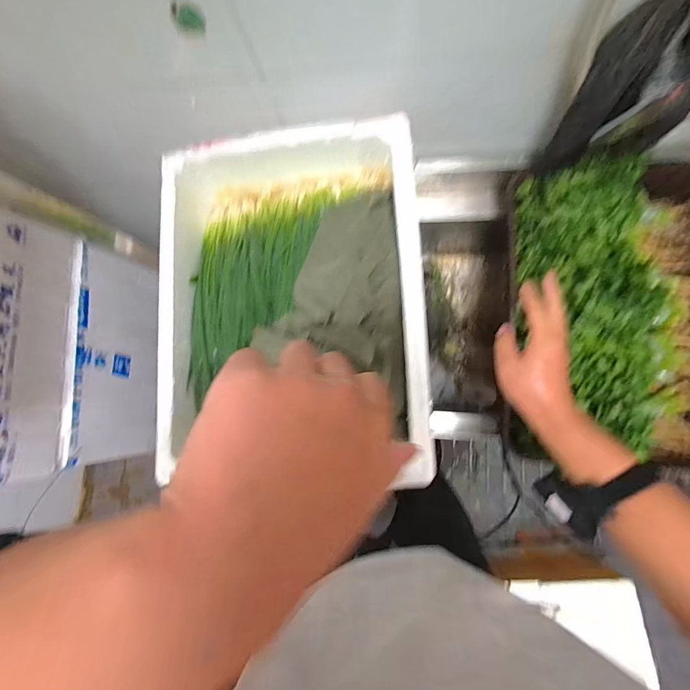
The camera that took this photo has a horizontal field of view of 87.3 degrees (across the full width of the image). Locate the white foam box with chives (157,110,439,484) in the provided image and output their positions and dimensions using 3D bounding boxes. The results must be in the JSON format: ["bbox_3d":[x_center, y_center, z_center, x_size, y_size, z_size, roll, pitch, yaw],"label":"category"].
[{"bbox_3d":[-0.092,-0.079,0.639,0.438,0.141,0.560,-3,84,7],"label":"white foam box with chives"}]

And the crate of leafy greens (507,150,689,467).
[{"bbox_3d":[0.512,-0.066,0.651,0.336,0.174,0.553,3,85,8],"label":"crate of leafy greens"}]

